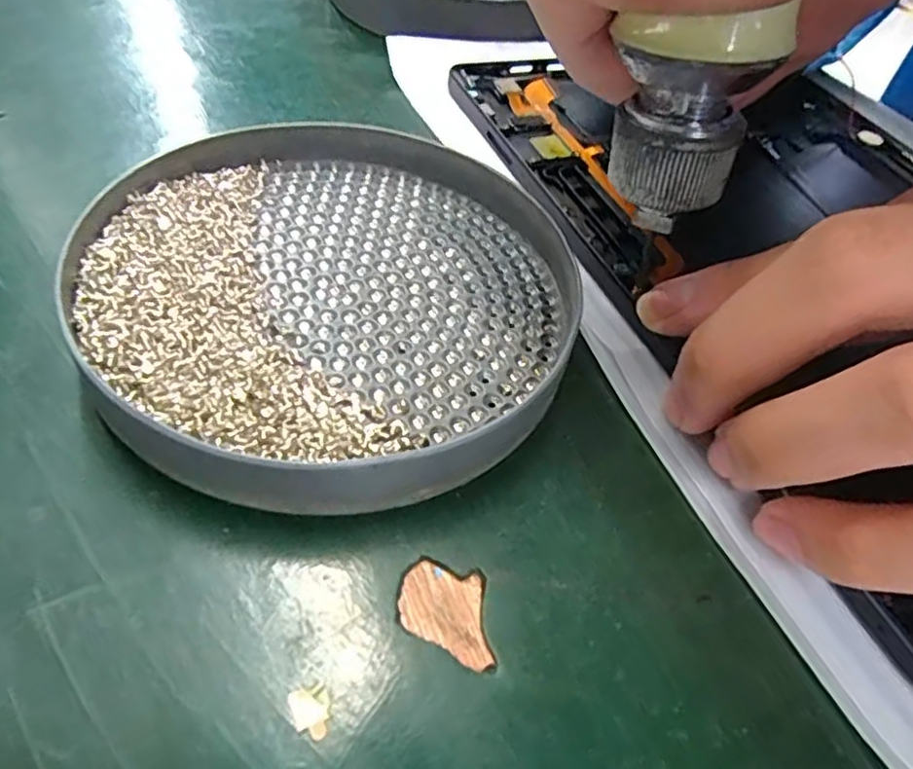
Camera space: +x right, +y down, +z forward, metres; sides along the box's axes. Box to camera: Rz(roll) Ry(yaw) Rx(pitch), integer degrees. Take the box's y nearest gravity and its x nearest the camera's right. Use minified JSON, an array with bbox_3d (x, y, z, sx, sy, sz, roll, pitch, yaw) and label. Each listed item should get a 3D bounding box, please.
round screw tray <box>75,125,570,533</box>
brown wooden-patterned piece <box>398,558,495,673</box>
[{"bbox_3d":[-0.029,-0.023,0.159,0.110,0.016,0.114,3,50,-3],"label":"round screw tray"},{"bbox_3d":[-0.002,0.041,0.122,0.018,0.004,0.017,11,51,3],"label":"brown wooden-patterned piece"}]

